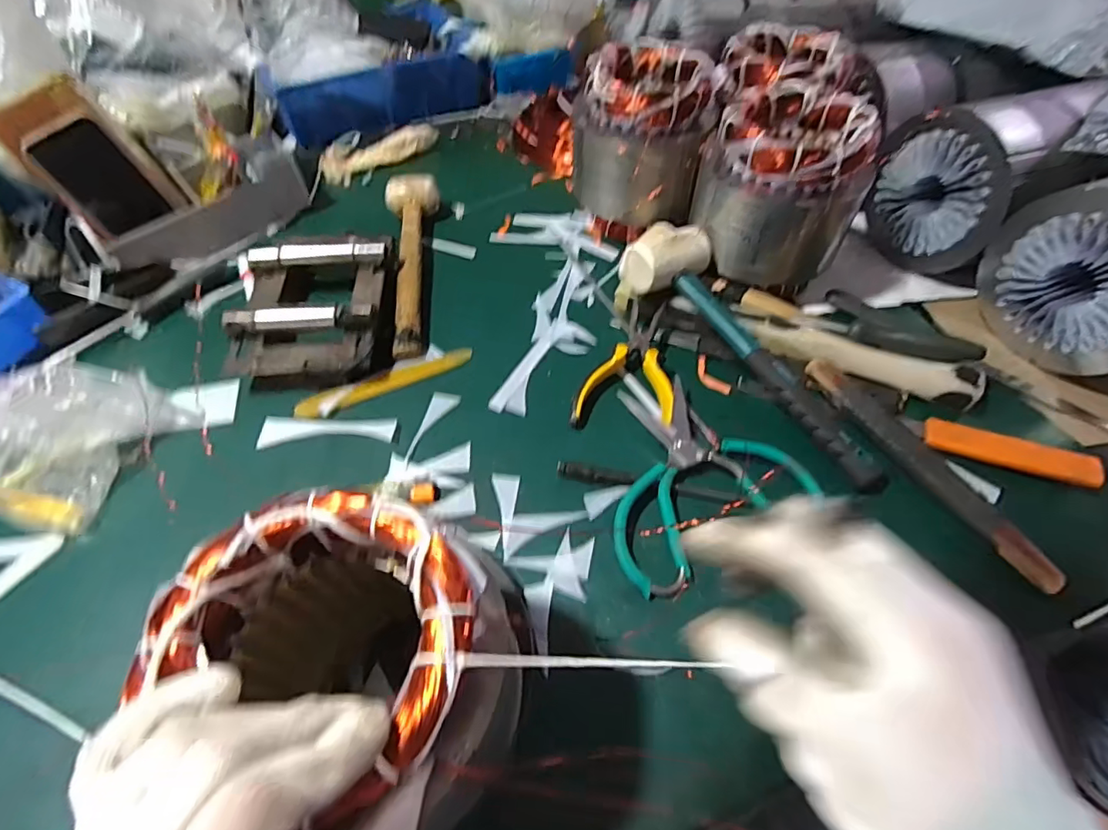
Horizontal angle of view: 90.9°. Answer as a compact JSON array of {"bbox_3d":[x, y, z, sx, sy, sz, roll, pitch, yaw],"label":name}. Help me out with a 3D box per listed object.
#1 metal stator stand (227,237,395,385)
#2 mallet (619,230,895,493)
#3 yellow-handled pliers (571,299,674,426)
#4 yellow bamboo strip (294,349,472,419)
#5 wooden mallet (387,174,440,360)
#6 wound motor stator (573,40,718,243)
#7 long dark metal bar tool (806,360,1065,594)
[{"bbox_3d":[-0.241,-0.102,0.544,0.146,0.048,0.167,-1,55,0],"label":"metal stator stand"},{"bbox_3d":[0.181,-0.072,0.482,0.076,0.058,0.301,-32,60,-20],"label":"mallet"},{"bbox_3d":[0.067,-0.050,0.510,0.086,0.026,0.136,6,55,5],"label":"yellow-handled pliers"},{"bbox_3d":[-0.158,-0.030,0.517,0.166,0.005,0.027,-21,57,-13],"label":"yellow bamboo strip"},{"bbox_3d":[-0.156,-0.166,0.593,0.060,0.044,0.258,-6,55,-3],"label":"wooden mallet"},{"bbox_3d":[0.097,-0.299,0.609,0.140,0.157,0.121,15,56,11],"label":"wound motor stator"},{"bbox_3d":[0.293,0.039,0.439,0.029,0.016,0.231,-27,58,-17],"label":"long dark metal bar tool"}]

